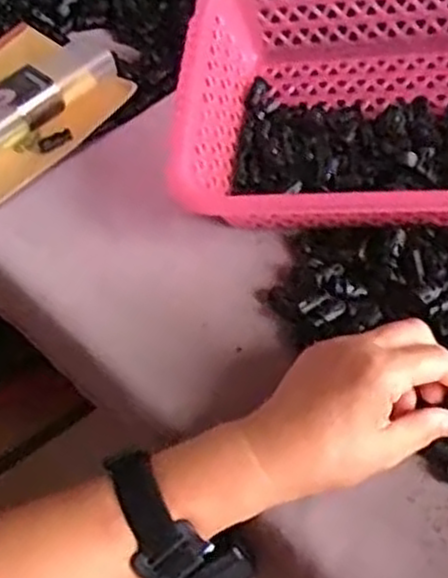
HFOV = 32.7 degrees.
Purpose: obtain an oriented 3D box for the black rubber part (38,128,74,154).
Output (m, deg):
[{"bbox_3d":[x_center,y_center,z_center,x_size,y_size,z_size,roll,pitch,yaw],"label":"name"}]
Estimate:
[{"bbox_3d":[-0.136,-0.120,0.618,0.029,0.007,0.009,-32,60,-18],"label":"black rubber part"}]

